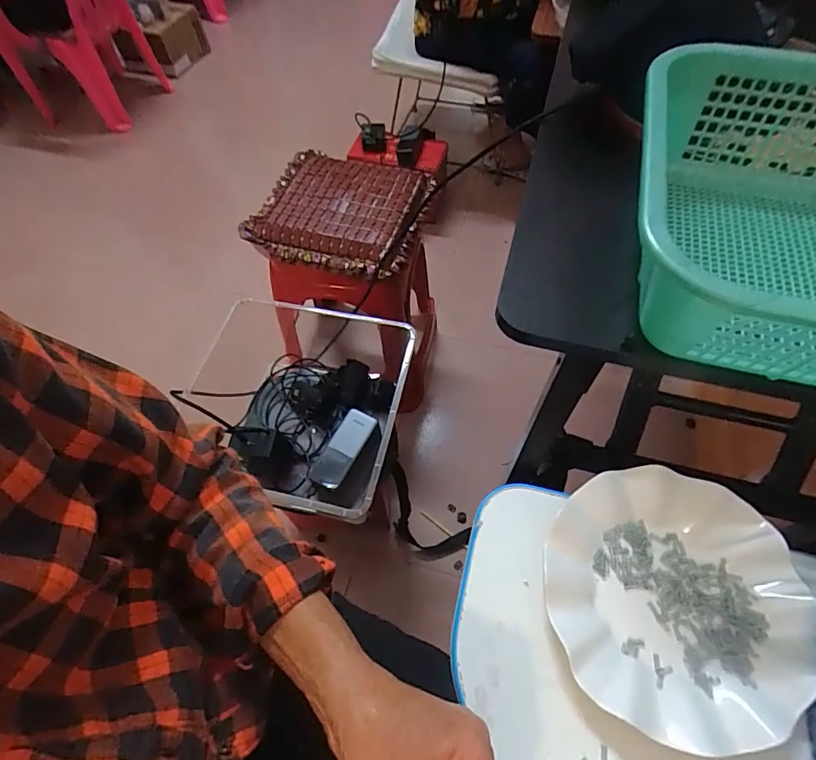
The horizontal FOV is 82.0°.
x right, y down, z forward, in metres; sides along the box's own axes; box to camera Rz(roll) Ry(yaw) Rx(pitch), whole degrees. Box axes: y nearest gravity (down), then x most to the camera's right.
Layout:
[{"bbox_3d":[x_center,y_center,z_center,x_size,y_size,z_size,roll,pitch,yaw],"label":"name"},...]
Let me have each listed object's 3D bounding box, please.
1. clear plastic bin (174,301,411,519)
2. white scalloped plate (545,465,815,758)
[{"bbox_3d":[-0.146,0.058,0.709,0.263,0.152,0.292,9,59,8],"label":"clear plastic bin"},{"bbox_3d":[0.192,0.156,0.342,0.175,0.022,0.175,-1,58,2],"label":"white scalloped plate"}]

